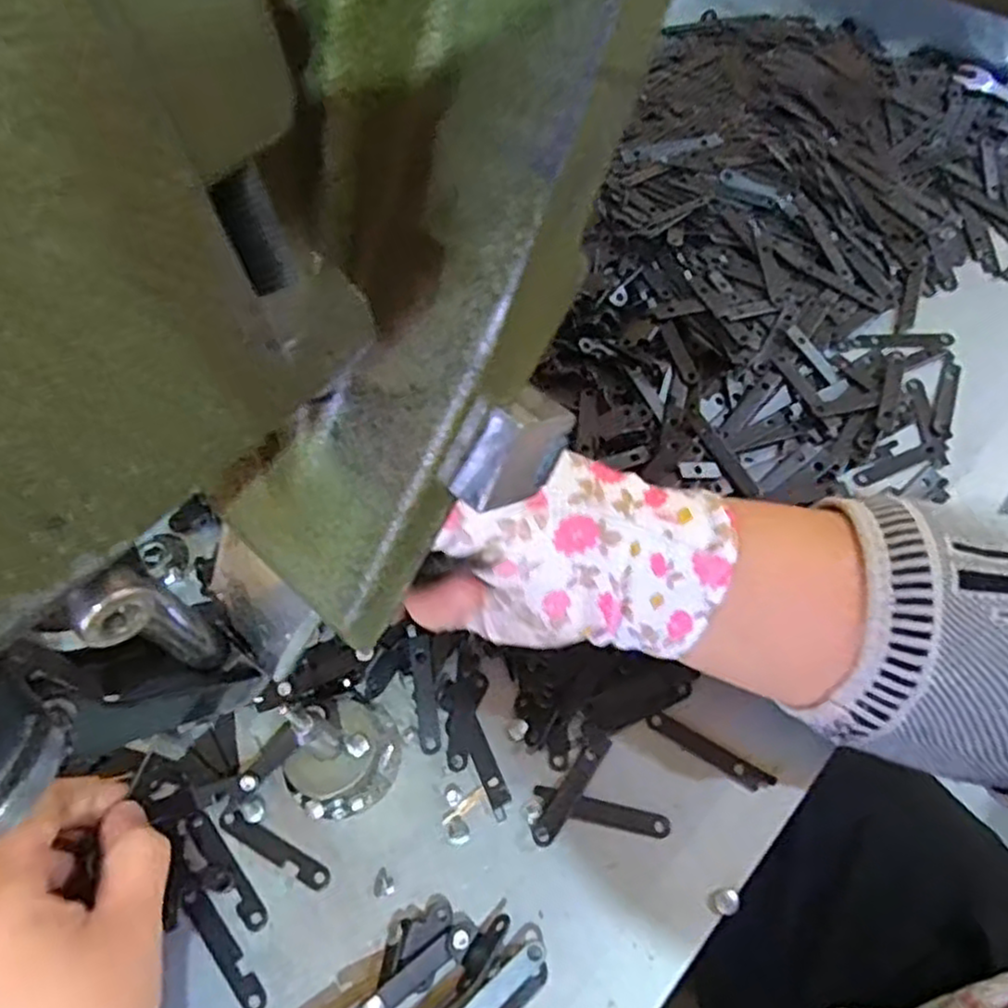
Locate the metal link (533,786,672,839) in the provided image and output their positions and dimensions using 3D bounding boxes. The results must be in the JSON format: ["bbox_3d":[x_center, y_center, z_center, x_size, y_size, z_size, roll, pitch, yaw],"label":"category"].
[{"bbox_3d":[0.039,0.122,0.290,0.053,0.004,0.008,12,65,5],"label":"metal link"}]

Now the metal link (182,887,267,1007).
[{"bbox_3d":[-0.105,0.166,0.275,0.009,0.004,0.051,-38,71,-17],"label":"metal link"}]

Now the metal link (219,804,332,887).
[{"bbox_3d":[-0.091,0.136,0.291,0.051,0.004,0.009,28,67,12],"label":"metal link"}]

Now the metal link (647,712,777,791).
[{"bbox_3d":[0.084,0.101,0.300,0.052,0.005,0.008,30,68,13],"label":"metal link"}]

